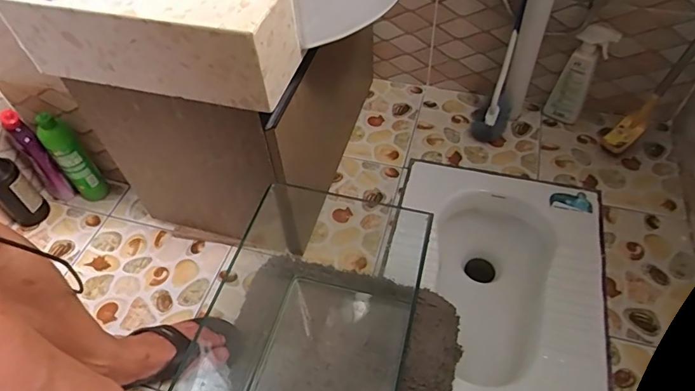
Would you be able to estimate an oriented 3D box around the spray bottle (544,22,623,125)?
[{"bbox_3d":[0.527,-0.269,1.065,0.087,0.238,0.052,20,56,18],"label":"spray bottle"}]

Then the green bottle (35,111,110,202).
[{"bbox_3d":[-0.579,-0.075,0.984,0.064,0.234,0.061,-37,59,-23],"label":"green bottle"}]

